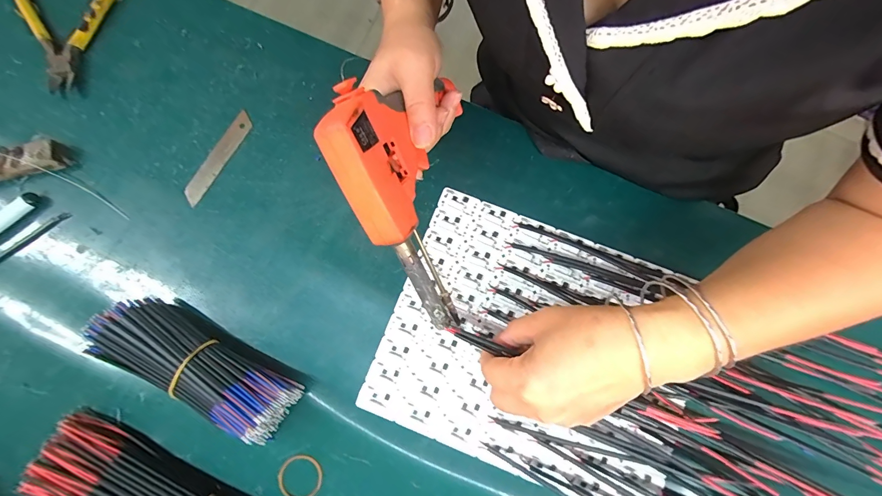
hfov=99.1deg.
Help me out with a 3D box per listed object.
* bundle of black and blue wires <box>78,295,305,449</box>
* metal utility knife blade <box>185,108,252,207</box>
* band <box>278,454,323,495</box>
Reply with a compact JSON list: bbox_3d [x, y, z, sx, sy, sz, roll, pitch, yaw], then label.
[{"bbox_3d":[-0.184,0.091,0.285,0.149,0.042,0.050,31,79,6],"label":"bundle of black and blue wires"},{"bbox_3d":[-0.205,-0.083,0.346,0.018,0.004,0.095,31,81,-6],"label":"metal utility knife blade"},{"bbox_3d":[-0.110,0.179,0.293,0.033,0.004,0.032,33,80,7],"label":"band"}]

